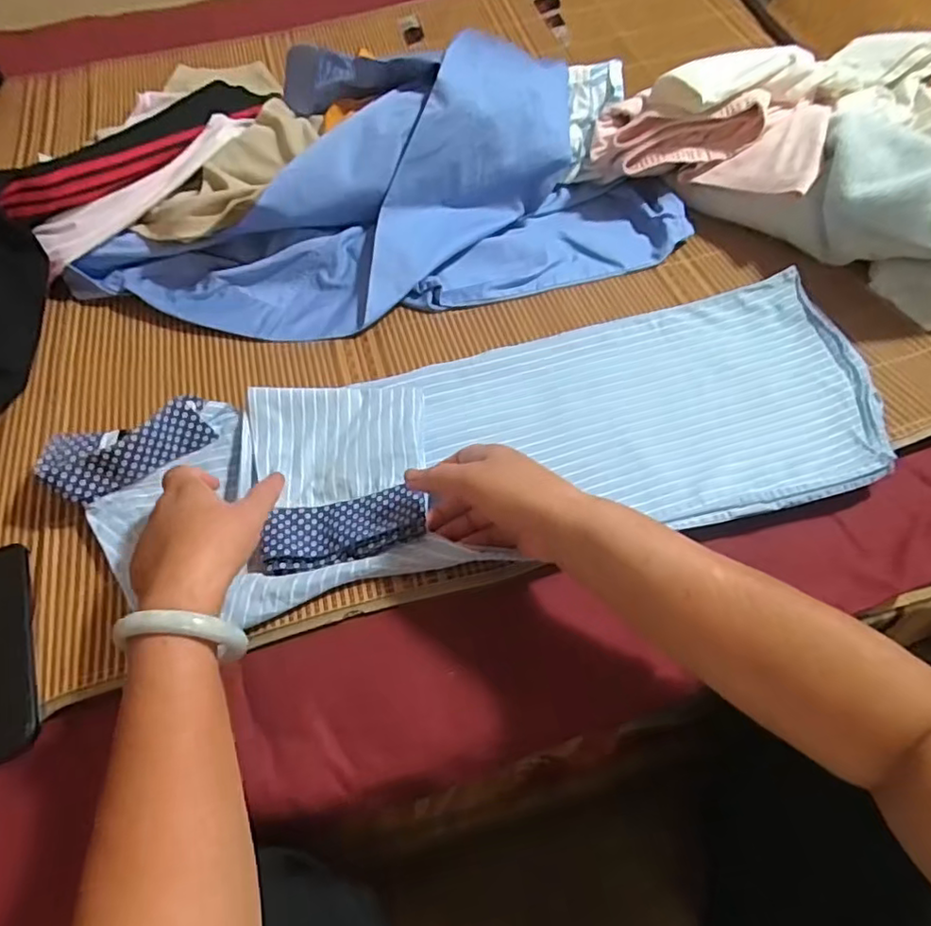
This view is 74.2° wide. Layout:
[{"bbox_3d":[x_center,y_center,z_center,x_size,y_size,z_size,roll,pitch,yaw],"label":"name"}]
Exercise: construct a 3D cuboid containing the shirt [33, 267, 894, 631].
[{"bbox_3d":[0.023,-0.023,0.521,0.676,0.037,0.235,-11,56,-7],"label":"shirt"}]

